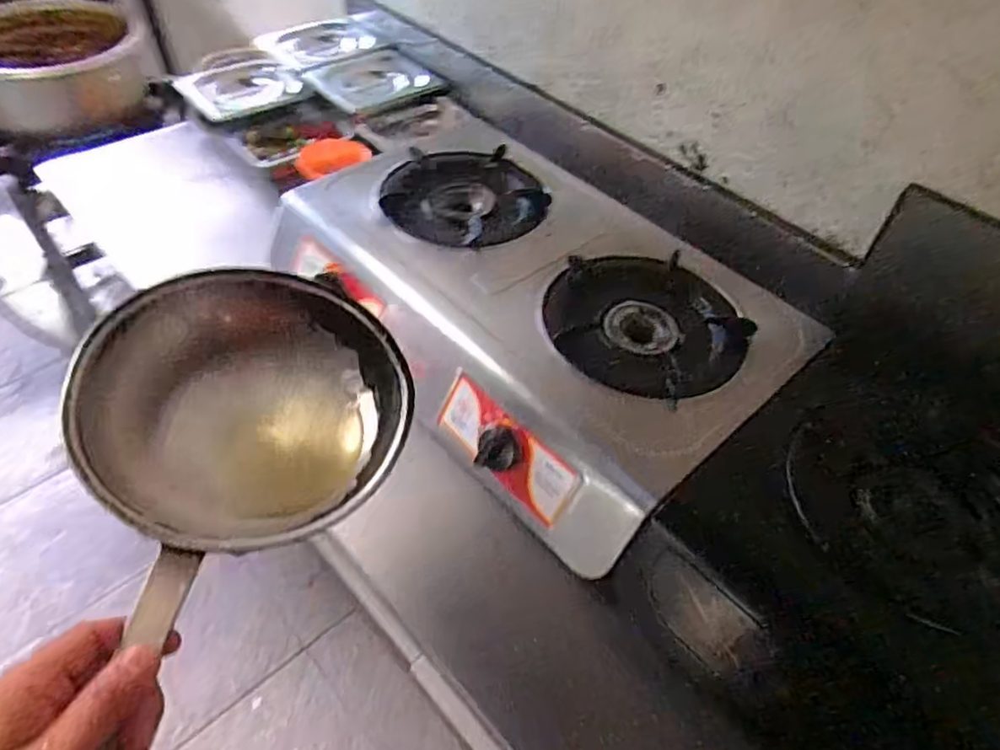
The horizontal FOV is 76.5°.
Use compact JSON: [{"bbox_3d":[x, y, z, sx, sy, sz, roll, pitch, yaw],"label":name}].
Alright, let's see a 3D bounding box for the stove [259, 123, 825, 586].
[{"bbox_3d":[0.022,-0.093,0.751,0.363,0.106,0.589,-30,58,-27],"label":"stove"}]

